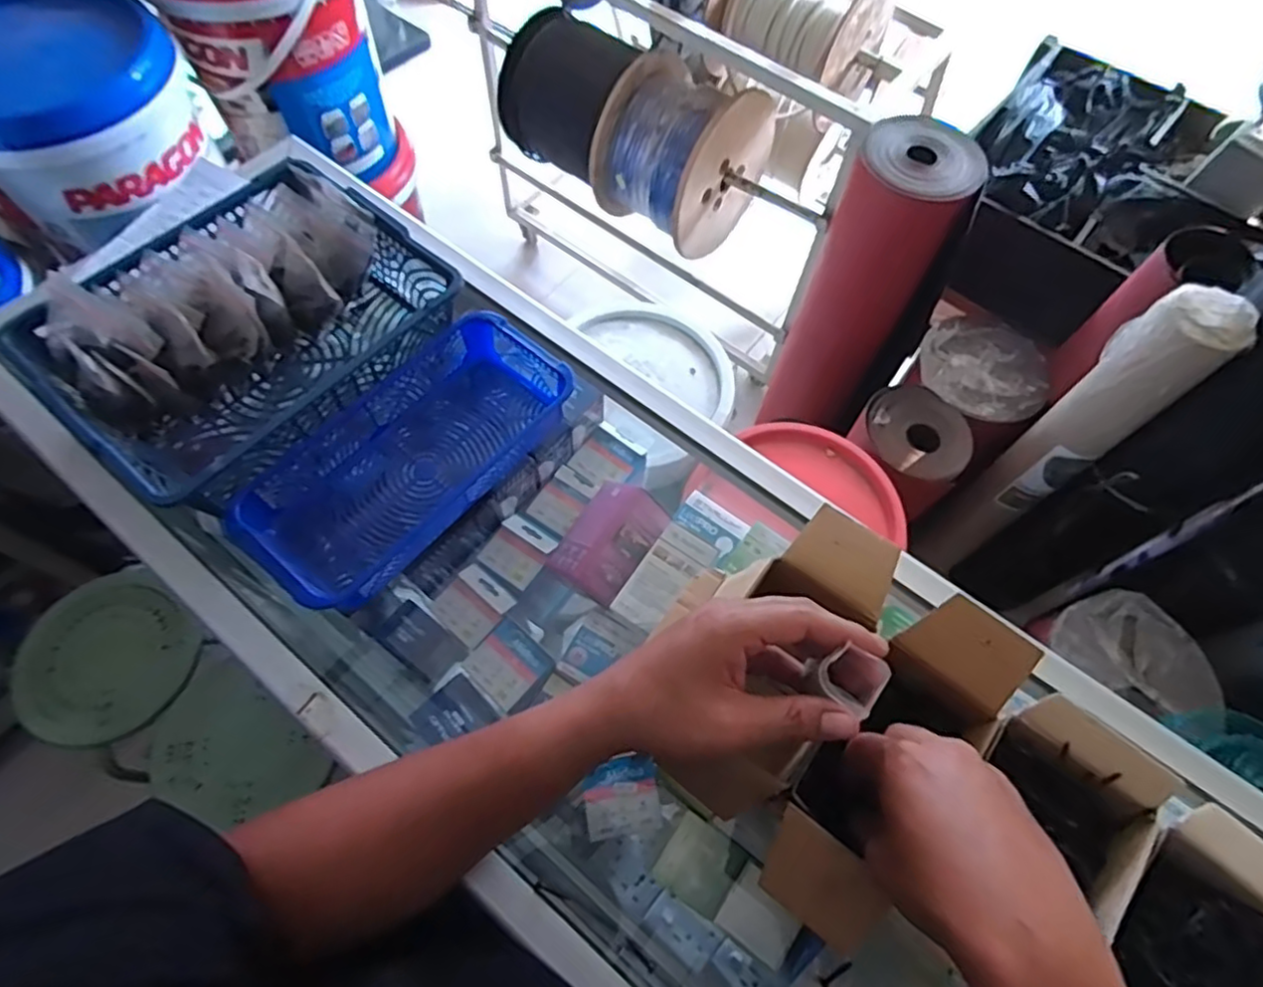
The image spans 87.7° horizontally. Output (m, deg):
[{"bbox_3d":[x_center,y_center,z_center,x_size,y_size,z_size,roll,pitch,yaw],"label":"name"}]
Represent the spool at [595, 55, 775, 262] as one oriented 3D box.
[{"bbox_3d":[0.111,-0.717,1.403,0.264,0.283,0.320,34,67,14],"label":"spool"}]

